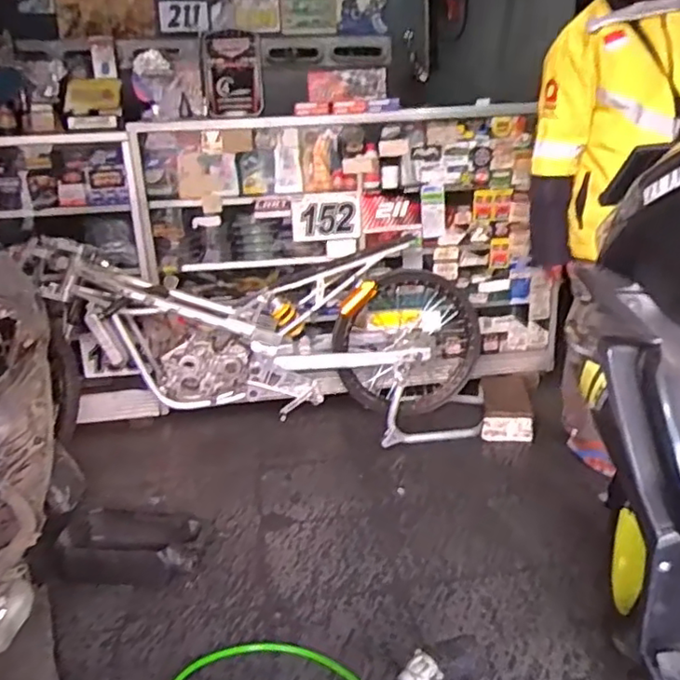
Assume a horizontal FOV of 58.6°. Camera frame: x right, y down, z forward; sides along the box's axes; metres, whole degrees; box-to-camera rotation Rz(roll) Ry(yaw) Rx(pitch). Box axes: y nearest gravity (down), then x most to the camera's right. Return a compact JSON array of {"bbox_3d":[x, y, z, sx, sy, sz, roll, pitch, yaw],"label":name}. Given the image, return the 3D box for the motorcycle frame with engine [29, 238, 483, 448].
[{"bbox_3d":[-0.212,-0.045,1.928,1.391,0.576,0.379,6,16,-13],"label":"motorcycle frame with engine"}]

